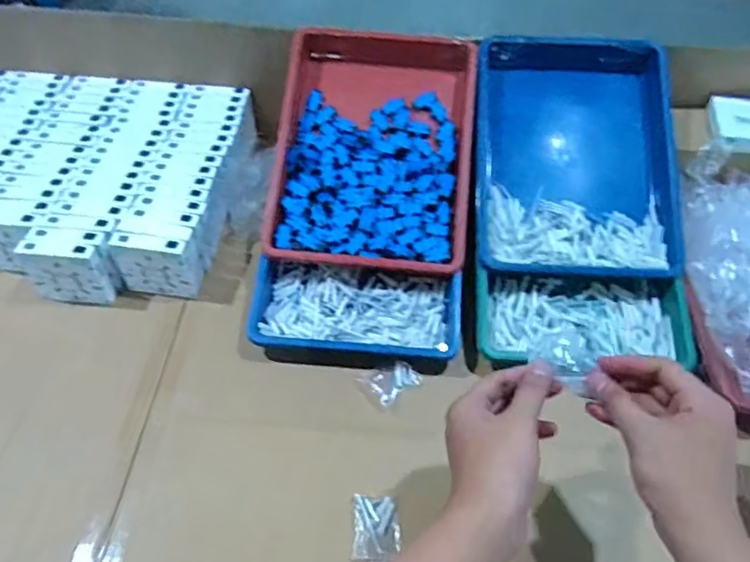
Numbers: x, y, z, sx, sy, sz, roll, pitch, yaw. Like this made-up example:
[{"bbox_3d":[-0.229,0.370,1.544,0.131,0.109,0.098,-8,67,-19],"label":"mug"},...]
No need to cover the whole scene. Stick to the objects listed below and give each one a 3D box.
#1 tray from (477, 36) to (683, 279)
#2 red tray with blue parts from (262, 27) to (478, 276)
[{"bbox_3d":[0.249,-0.170,0.734,0.244,0.057,0.335,3,71,0],"label":"tray"},{"bbox_3d":[0.000,-0.178,0.741,0.236,0.064,0.336,6,70,2],"label":"red tray with blue parts"}]

